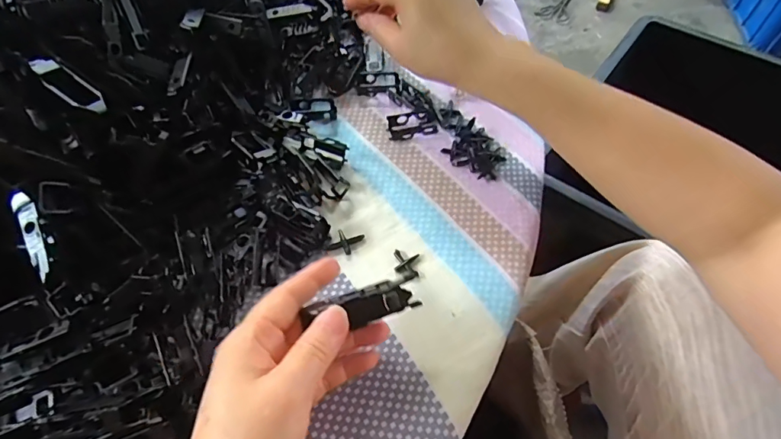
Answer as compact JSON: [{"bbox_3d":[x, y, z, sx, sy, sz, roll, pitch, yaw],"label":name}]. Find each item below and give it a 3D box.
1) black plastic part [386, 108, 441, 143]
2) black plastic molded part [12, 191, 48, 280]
[{"bbox_3d":[0.016,-0.080,0.381,0.039,0.008,0.030,-16,59,-9],"label":"black plastic part"},{"bbox_3d":[-0.210,0.009,0.272,0.012,0.009,0.063,-28,61,-16],"label":"black plastic molded part"}]

